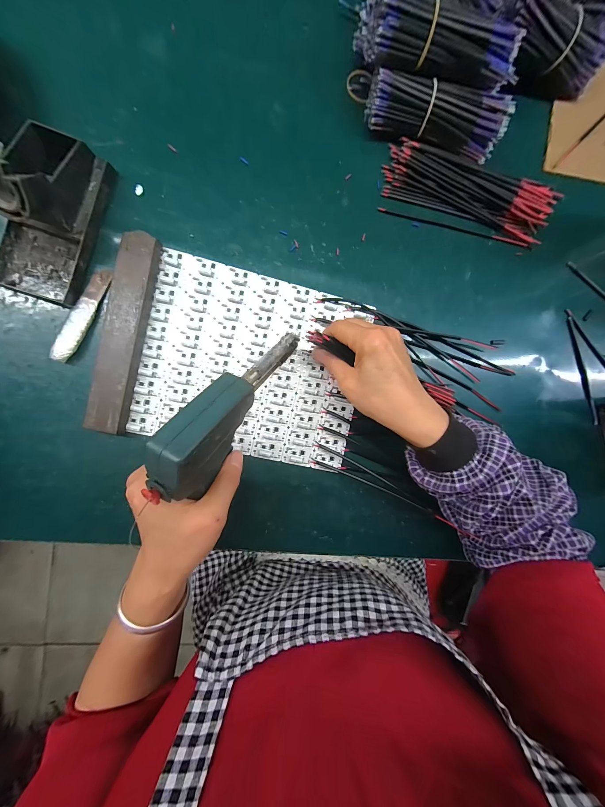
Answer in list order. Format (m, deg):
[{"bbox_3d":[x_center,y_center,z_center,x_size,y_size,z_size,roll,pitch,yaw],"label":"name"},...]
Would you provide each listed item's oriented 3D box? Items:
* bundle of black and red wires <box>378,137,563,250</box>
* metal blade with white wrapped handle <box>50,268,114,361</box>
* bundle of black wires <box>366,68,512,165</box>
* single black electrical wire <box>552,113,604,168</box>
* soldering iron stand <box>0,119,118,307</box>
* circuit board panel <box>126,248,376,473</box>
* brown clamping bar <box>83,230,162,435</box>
[{"bbox_3d":[0.199,-0.246,0.322,0.211,0.012,0.074,10,91,-7],"label":"bundle of black and red wires"},{"bbox_3d":[-0.225,-0.091,0.273,0.021,0.010,0.102,21,90,-7],"label":"metal blade with white wrapped handle"},{"bbox_3d":[0.146,-0.311,0.295,0.149,0.040,0.051,1,92,-7],"label":"bundle of black wires"},{"bbox_3d":[0.375,-0.357,0.337,0.177,0.007,0.006,-45,96,-3],"label":"single black electrical wire"},{"bbox_3d":[-0.242,-0.177,0.242,0.075,0.062,0.151,18,90,-7],"label":"soldering iron stand"},{"bbox_3d":[-0.051,-0.043,0.300,0.233,0.007,0.194,12,91,-7],"label":"circuit board panel"},{"bbox_3d":[-0.182,-0.071,0.276,0.037,0.018,0.198,11,91,-7],"label":"brown clamping bar"}]

